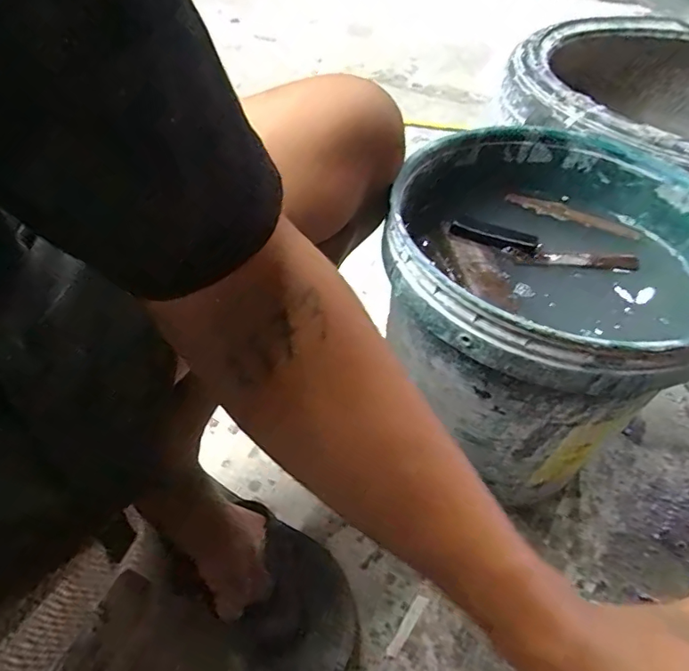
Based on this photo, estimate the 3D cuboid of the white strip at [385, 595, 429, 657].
[{"bbox_3d":[0.063,0.291,0.507,0.012,0.004,0.064,30,53,22],"label":"white strip"}]

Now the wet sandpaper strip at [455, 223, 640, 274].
[{"bbox_3d":[0.192,-0.085,0.497,0.172,0.017,0.029,14,49,9],"label":"wet sandpaper strip"}]

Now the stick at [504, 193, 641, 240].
[{"bbox_3d":[0.245,-0.132,0.545,0.138,0.011,0.018,23,51,16],"label":"stick"}]

